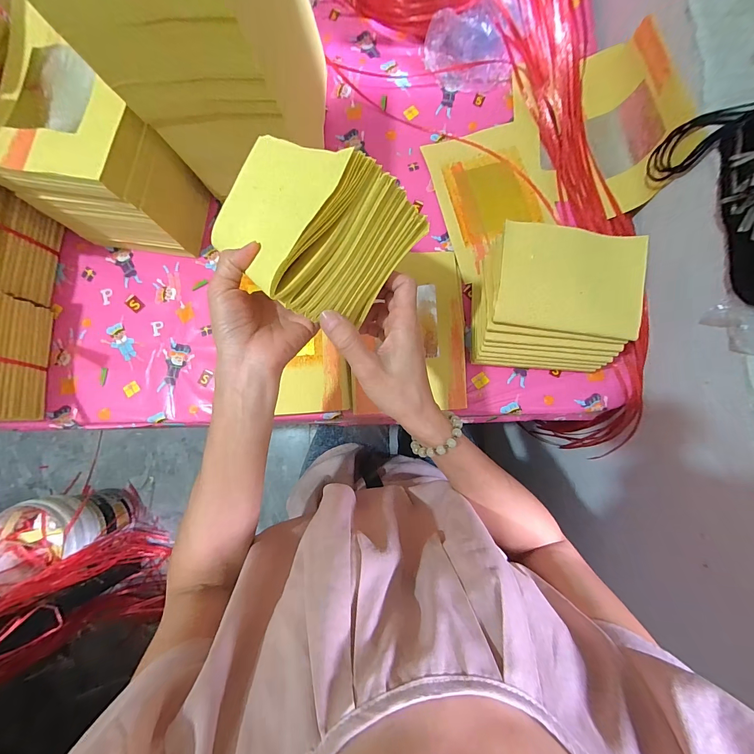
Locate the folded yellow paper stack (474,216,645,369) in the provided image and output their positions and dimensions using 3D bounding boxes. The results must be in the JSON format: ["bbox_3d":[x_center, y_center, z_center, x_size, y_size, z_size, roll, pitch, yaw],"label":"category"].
[{"bbox_3d":[0.212,-0.091,0.415,0.167,0.101,0.135,5,83,2],"label":"folded yellow paper stack"}]

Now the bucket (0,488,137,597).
[{"bbox_3d":[-0.968,0.480,1.082,0.245,0.266,0.227,-13,83,-1],"label":"bucket"}]

